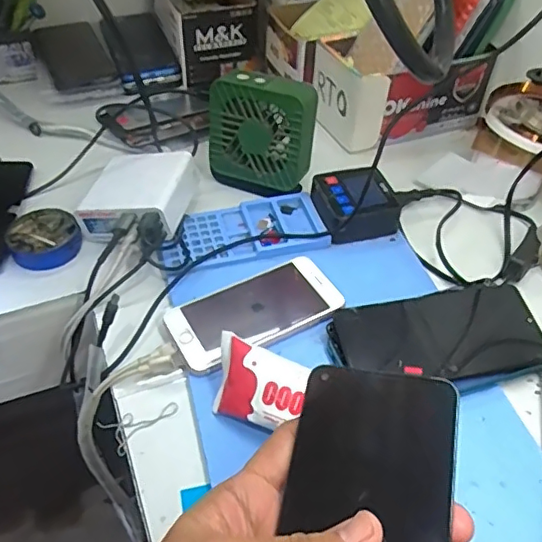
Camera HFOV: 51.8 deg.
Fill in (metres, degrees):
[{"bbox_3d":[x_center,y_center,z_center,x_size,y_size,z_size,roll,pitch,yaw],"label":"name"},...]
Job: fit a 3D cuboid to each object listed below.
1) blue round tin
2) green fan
[{"bbox_3d":[-0.200,-0.032,0.491,0.058,0.016,0.060,1,47,-1],"label":"blue round tin"},{"bbox_3d":[-0.008,-0.134,0.537,0.096,0.095,0.054,24,51,20],"label":"green fan"}]

